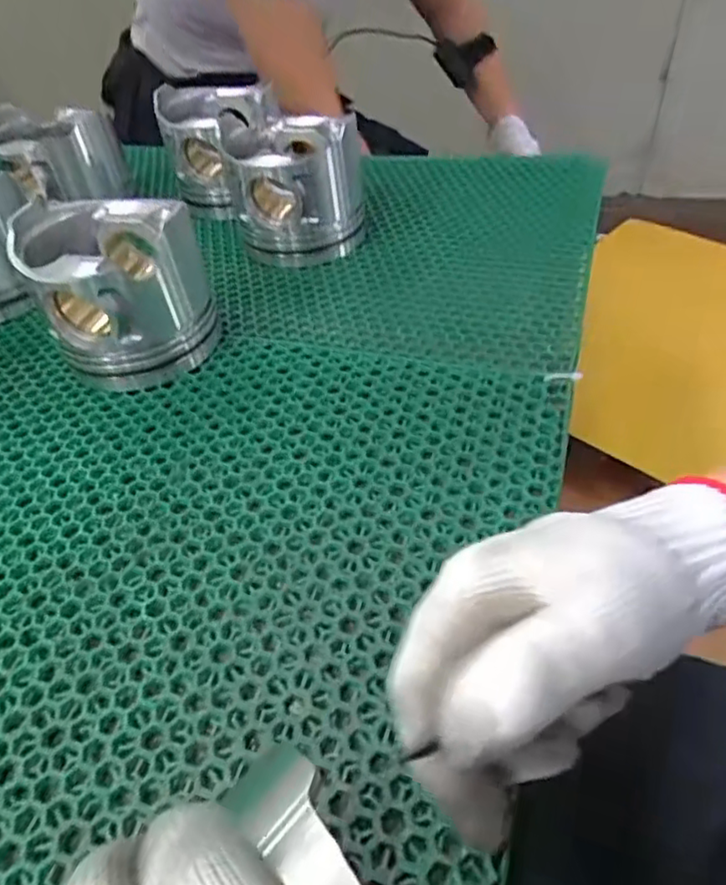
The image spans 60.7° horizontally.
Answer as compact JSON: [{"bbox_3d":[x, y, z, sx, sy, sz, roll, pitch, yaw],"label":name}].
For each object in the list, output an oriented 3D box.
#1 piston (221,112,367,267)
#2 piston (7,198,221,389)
[{"bbox_3d":[-0.055,-0.219,0.541,0.111,0.087,0.115,-7,46,-1],"label":"piston"},{"bbox_3d":[-0.167,-0.109,0.433,0.110,0.095,0.116,-22,48,-15],"label":"piston"}]

